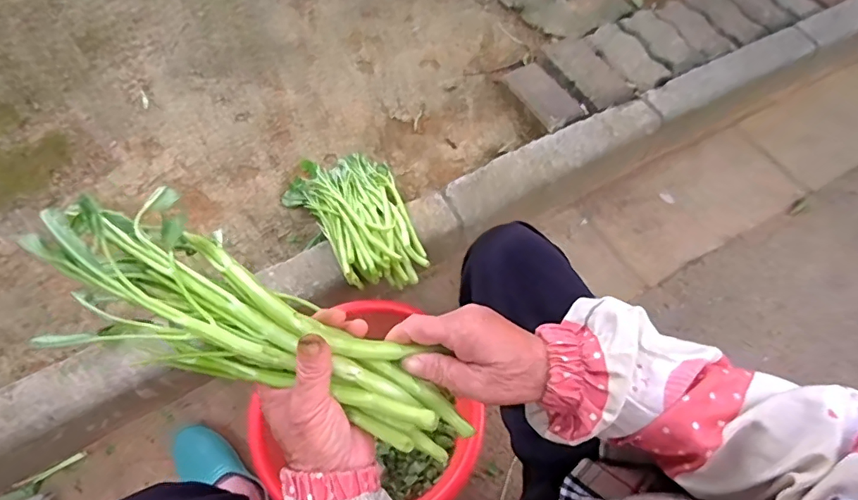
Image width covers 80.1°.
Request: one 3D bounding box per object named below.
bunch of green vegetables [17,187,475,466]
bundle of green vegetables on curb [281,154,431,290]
[{"bbox_3d":[-0.120,0.056,0.367,0.316,0.058,0.106,27,59,2],"label":"bunch of green vegetables"},{"bbox_3d":[-0.142,-0.084,0.956,0.206,0.094,0.391,-21,46,-16],"label":"bundle of green vegetables on curb"}]

